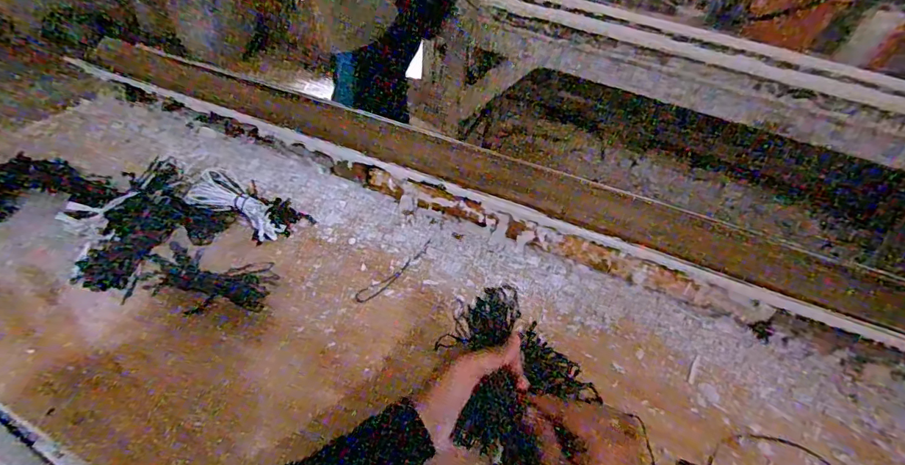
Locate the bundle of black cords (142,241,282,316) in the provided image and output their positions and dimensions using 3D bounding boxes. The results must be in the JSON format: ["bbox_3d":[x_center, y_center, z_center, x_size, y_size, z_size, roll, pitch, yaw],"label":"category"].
[{"bbox_3d":[-0.279,0.054,0.521,0.137,0.025,0.070,5,43,-3],"label":"bundle of black cords"}]

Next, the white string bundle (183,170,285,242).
[{"bbox_3d":[-0.282,-0.032,0.607,0.127,0.050,0.060,18,44,11],"label":"white string bundle"}]

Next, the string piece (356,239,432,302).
[{"bbox_3d":[-0.069,0.048,0.584,0.020,0.004,0.140,32,48,24],"label":"string piece"}]

